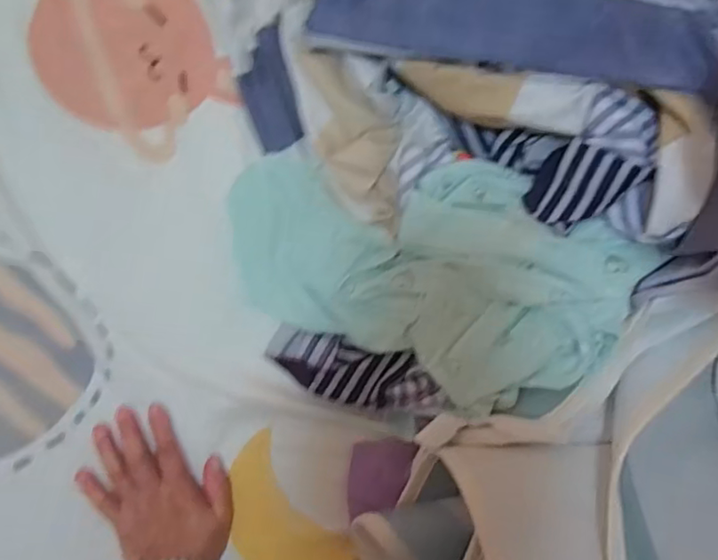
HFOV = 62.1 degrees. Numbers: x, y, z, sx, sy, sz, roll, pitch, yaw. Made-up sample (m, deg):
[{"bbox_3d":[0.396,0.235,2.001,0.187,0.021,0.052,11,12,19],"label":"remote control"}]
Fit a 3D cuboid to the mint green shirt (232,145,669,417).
[{"bbox_3d":[0.052,-0.008,0.488,0.324,0.023,0.181,13,89,10],"label":"mint green shirt"}]

